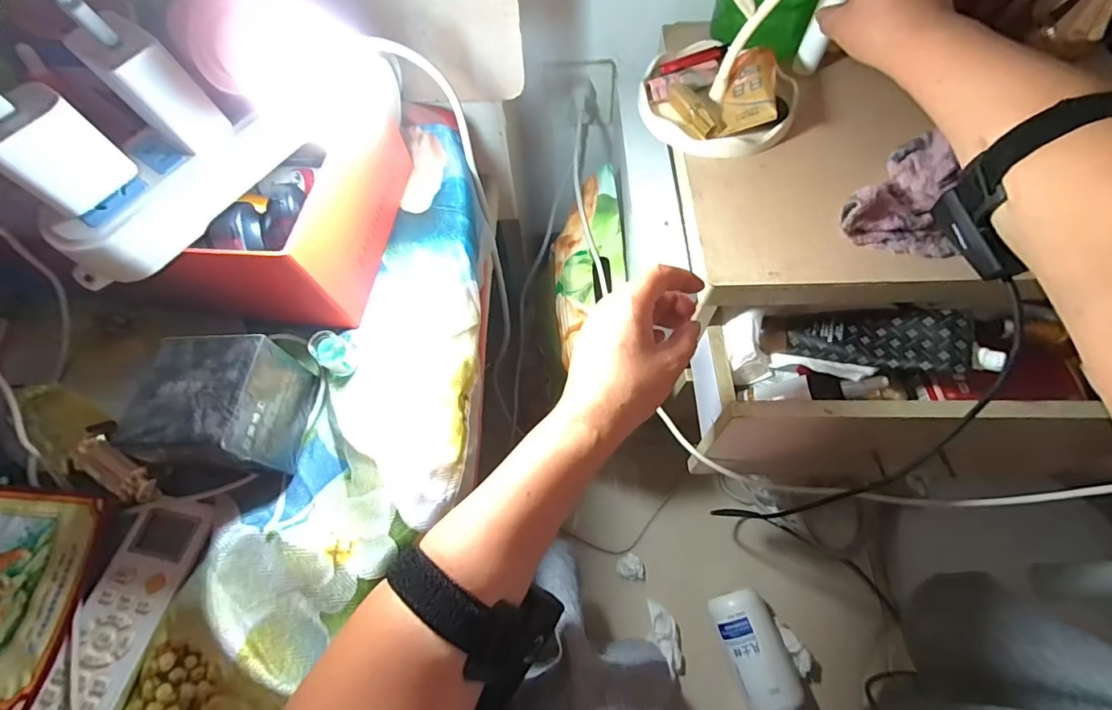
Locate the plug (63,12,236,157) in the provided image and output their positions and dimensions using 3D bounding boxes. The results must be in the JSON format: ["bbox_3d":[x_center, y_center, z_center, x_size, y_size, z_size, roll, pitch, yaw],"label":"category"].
[{"bbox_3d":[-0.197,-0.131,0.233,0.036,0.052,0.029,33,69,16],"label":"plug"}]

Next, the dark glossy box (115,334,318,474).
[{"bbox_3d":[-0.200,0.032,0.285,0.067,0.062,0.071,1,64,2],"label":"dark glossy box"}]

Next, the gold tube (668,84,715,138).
[{"bbox_3d":[0.127,-0.235,0.446,0.016,0.013,0.070,-24,66,-10],"label":"gold tube"}]

